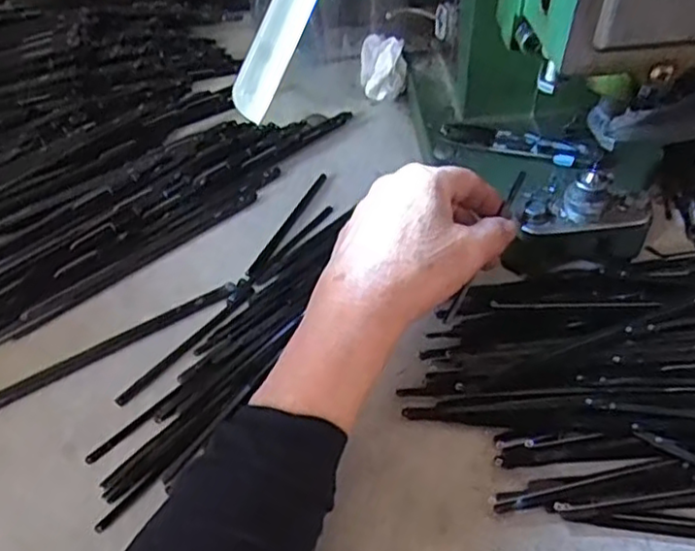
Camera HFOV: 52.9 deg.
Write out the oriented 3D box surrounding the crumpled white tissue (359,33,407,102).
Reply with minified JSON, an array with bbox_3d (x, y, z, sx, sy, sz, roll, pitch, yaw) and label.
[{"bbox_3d":[0.026,-0.160,0.529,0.031,0.041,0.046,-8,49,-4],"label":"crumpled white tissue"}]

